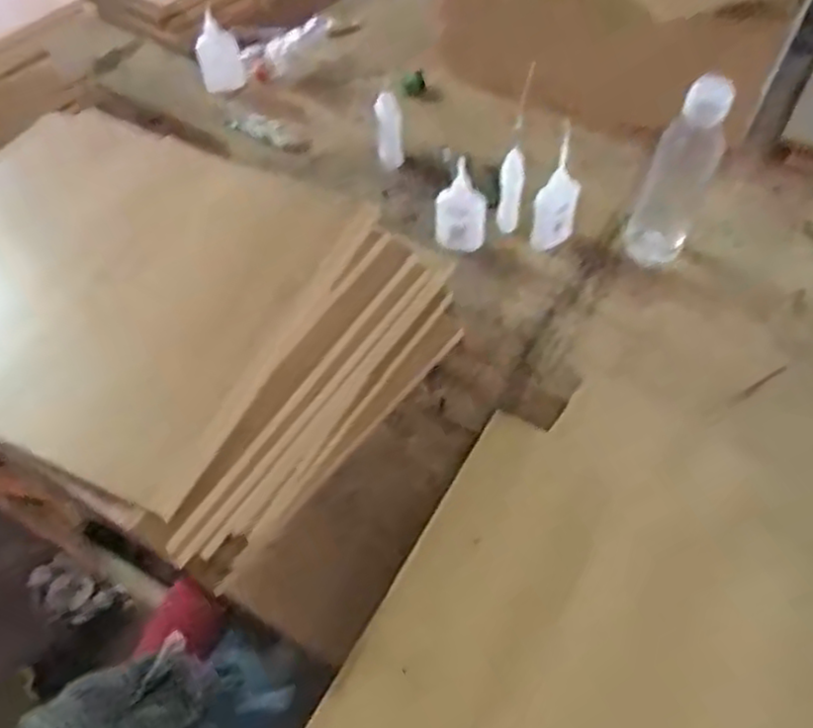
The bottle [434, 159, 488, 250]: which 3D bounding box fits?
[{"bbox_3d":[0.049,-0.147,0.662,0.046,0.091,0.030,18,59,16],"label":"bottle"}]

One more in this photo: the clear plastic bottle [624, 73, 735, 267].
[{"bbox_3d":[0.237,-0.167,0.612,0.056,0.183,0.061,19,59,17],"label":"clear plastic bottle"}]

